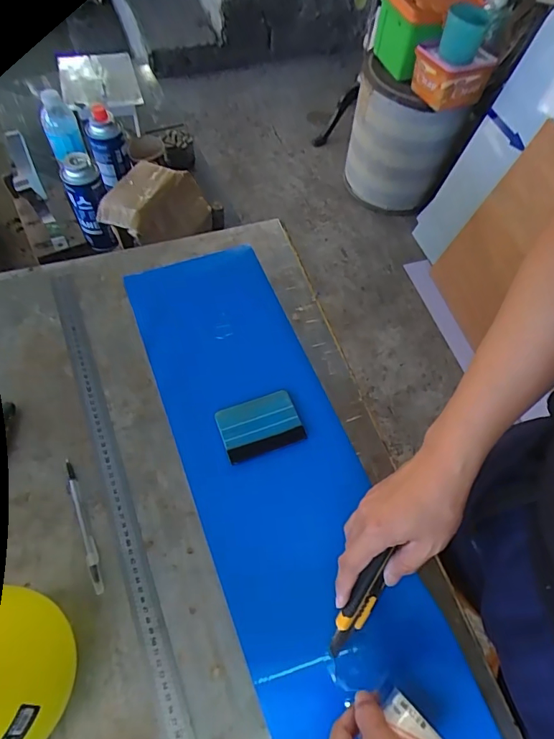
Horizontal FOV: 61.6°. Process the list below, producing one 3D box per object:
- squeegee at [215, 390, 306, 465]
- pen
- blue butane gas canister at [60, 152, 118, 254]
[{"bbox_3d":[-0.021,0.069,0.575,0.097,0.005,0.072,-18,63,-13],"label":"squeegee"},{"bbox_3d":[-0.213,0.168,0.511,0.012,0.006,0.151,-21,64,-14],"label":"pen"},{"bbox_3d":[-0.337,-0.295,0.850,0.064,0.176,0.065,-22,64,-15],"label":"blue butane gas canister"}]

